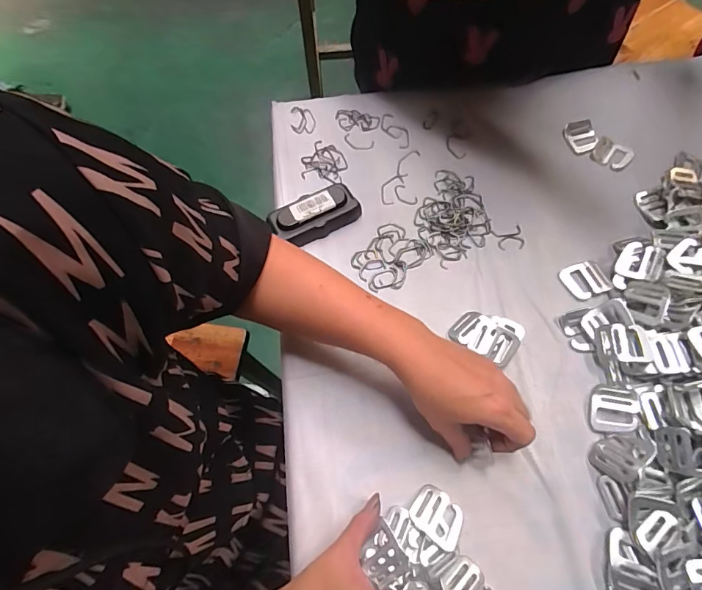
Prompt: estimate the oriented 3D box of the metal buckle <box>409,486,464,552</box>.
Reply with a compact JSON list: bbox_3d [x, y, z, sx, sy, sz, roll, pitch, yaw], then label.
[{"bbox_3d":[0.075,0.190,0.366,0.046,0.006,0.037,36,56,16],"label":"metal buckle"}]

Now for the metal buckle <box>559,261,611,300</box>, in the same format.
[{"bbox_3d":[0.251,-0.016,0.456,0.041,0.005,0.038,-19,66,-8],"label":"metal buckle"}]

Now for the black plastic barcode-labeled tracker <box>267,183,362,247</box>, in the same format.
[{"bbox_3d":[-0.041,-0.091,0.485,0.100,0.026,0.046,-28,68,-11],"label":"black plastic barcode-labeled tracker"}]

